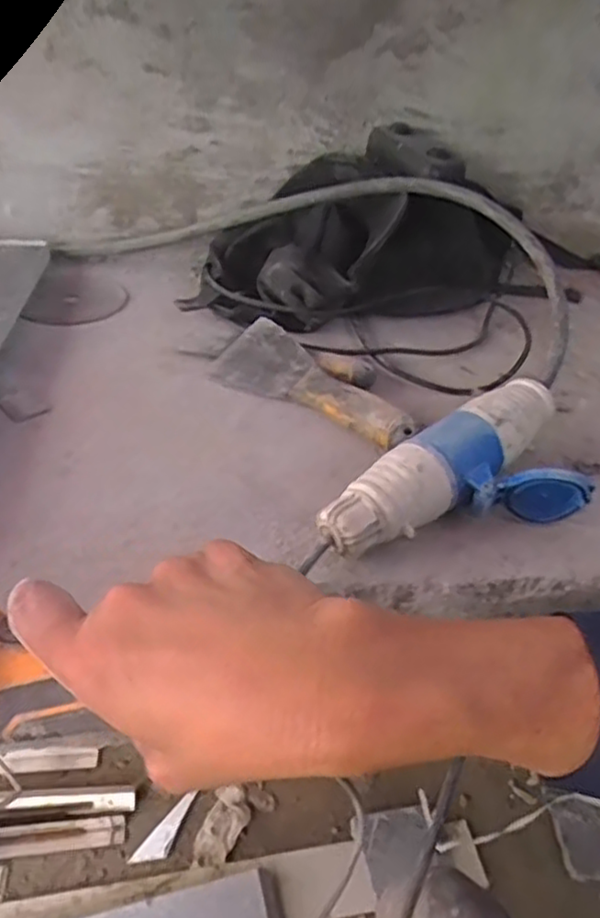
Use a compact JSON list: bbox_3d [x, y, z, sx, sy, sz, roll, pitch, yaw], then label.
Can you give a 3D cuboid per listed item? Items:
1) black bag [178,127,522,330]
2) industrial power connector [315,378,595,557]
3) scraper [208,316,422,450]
[{"bbox_3d":[0.053,-0.214,0.635,0.279,0.126,0.156,-7,39,-14],"label":"black bag"},{"bbox_3d":[0.107,0.015,0.412,0.185,0.042,0.087,-26,47,-33],"label":"industrial power connector"},{"bbox_3d":[0.012,-0.057,0.523,0.180,0.022,0.061,29,44,28],"label":"scraper"}]

